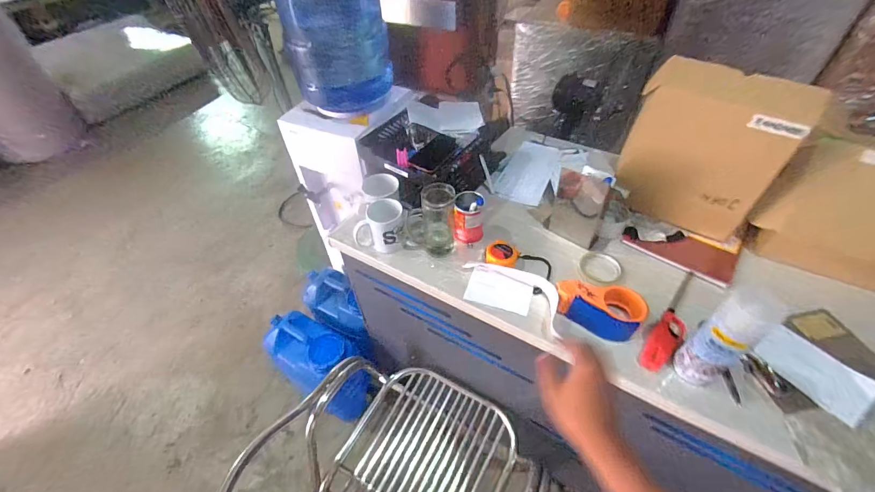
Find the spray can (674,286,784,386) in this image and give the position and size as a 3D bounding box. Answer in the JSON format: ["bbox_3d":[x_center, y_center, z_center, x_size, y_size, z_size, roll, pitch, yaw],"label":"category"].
[{"bbox_3d":[0.449,0.144,0.588,0.072,0.212,0.068,-25,51,-18],"label":"spray can"}]

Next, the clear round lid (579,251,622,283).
[{"bbox_3d":[0.355,0.044,0.823,0.088,0.008,0.085,-2,48,2],"label":"clear round lid"}]

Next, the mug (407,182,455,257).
[{"bbox_3d":[-0.020,-0.059,0.831,0.113,0.165,0.072,14,50,16],"label":"mug"}]

